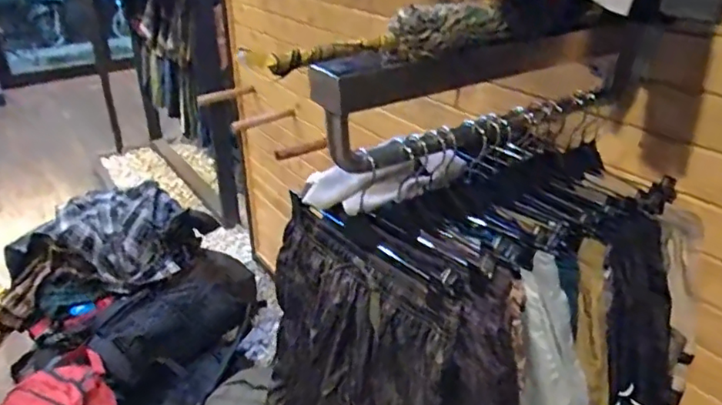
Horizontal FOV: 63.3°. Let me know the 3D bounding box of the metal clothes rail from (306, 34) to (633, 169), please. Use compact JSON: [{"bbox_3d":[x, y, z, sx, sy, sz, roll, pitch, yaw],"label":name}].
[{"bbox_3d":[0.158,-0.140,0.725,0.493,0.141,0.067,-18,32,-28],"label":"metal clothes rail"}]

